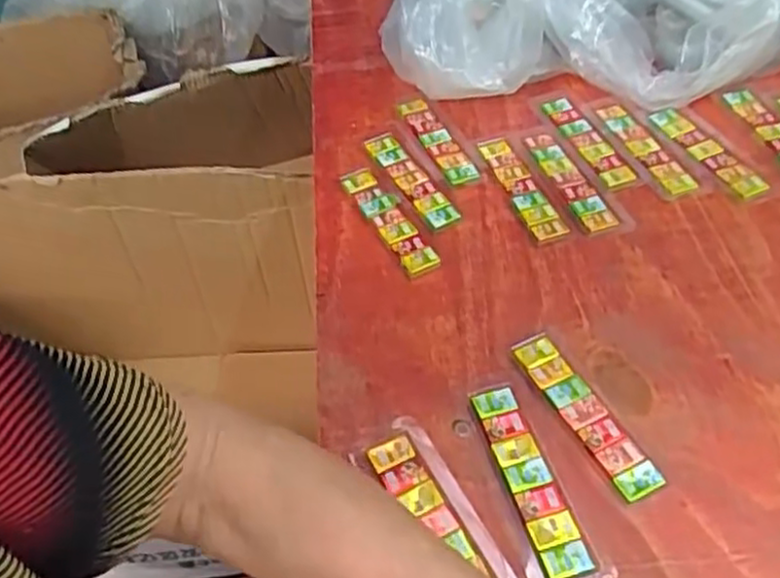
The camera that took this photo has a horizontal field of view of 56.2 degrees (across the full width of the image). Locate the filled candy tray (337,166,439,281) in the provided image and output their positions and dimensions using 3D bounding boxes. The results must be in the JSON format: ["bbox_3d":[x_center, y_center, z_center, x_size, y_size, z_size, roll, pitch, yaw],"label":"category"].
[{"bbox_3d":[-0.002,-0.054,0.567,0.027,0.012,0.121,-24,50,-15],"label":"filled candy tray"}]

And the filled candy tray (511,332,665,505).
[{"bbox_3d":[0.117,0.075,0.445,0.027,0.010,0.120,-24,50,-14],"label":"filled candy tray"}]

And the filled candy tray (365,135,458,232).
[{"bbox_3d":[0.016,-0.091,0.592,0.027,0.005,0.118,-24,50,-15],"label":"filled candy tray"}]

